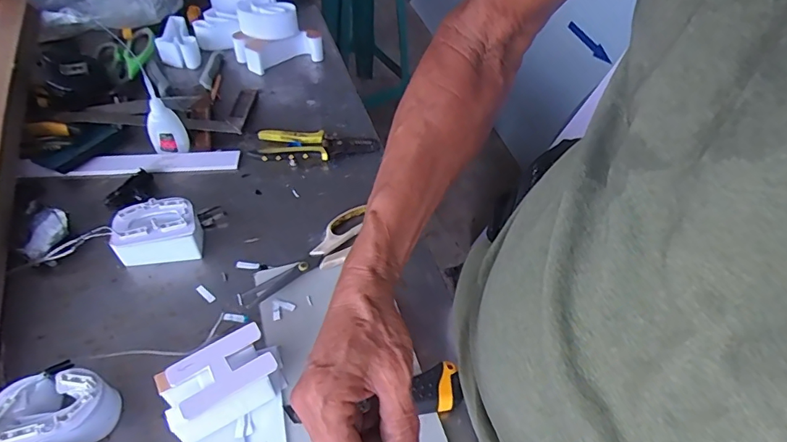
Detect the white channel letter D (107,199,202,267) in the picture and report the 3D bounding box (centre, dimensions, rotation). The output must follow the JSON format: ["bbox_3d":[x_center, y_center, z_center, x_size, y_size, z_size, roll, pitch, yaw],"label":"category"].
[{"bbox_3d":[-0.263,0.013,0.527,0.090,0.051,0.054,-9,52,-11],"label":"white channel letter D"}]

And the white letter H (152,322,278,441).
[{"bbox_3d":[-0.154,0.146,0.422,0.092,0.049,0.055,-25,57,-23],"label":"white letter H"}]

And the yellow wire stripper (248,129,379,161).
[{"bbox_3d":[-0.108,-0.107,0.657,0.166,0.022,0.060,-8,52,-11],"label":"yellow wire stripper"}]

